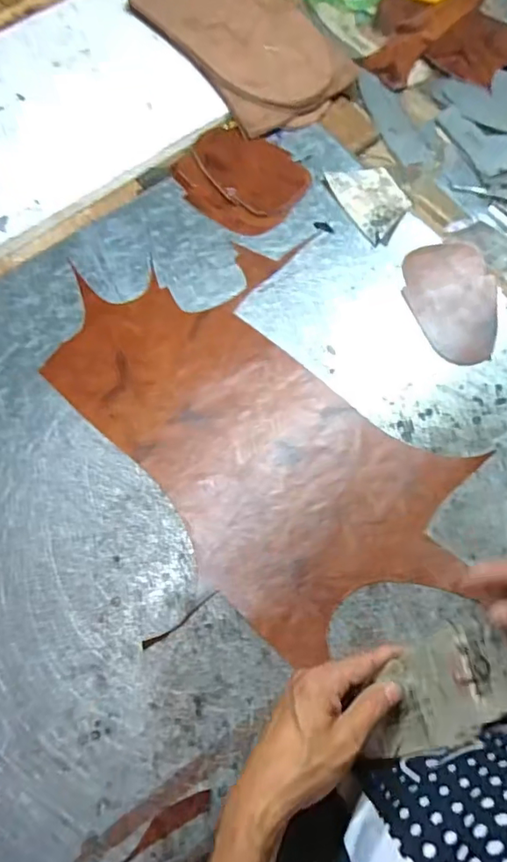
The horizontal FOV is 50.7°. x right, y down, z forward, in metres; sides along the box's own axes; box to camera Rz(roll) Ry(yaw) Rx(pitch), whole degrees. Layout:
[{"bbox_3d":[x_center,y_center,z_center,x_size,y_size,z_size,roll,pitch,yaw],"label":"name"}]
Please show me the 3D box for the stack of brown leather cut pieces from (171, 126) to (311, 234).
[{"bbox_3d":[-0.019,-0.327,0.685,0.165,0.008,0.134,39,81,14],"label":"stack of brown leather cut pieces"}]

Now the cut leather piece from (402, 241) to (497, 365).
[{"bbox_3d":[0.222,-0.152,0.605,0.096,0.017,0.159,3,68,7],"label":"cut leather piece"}]

